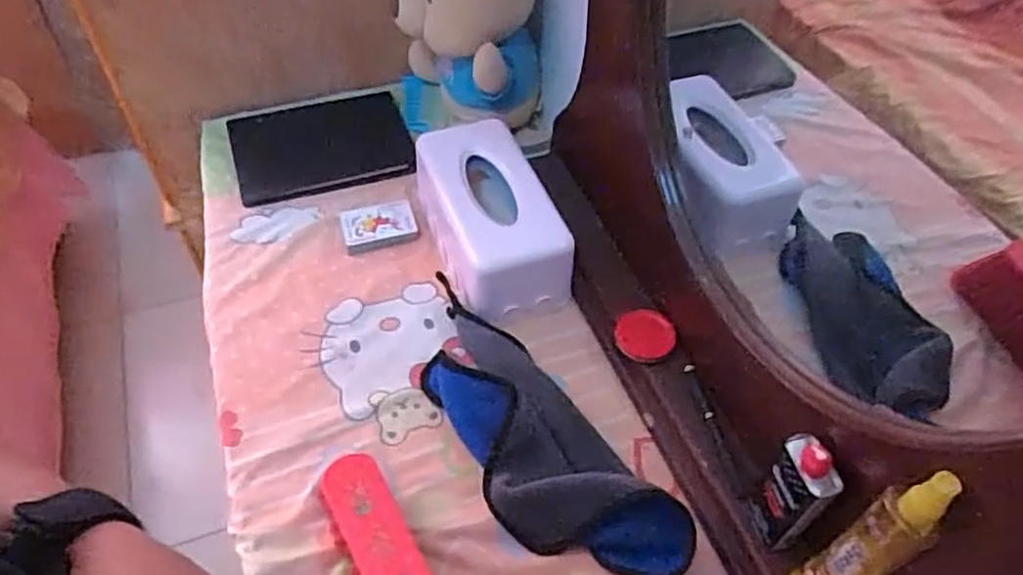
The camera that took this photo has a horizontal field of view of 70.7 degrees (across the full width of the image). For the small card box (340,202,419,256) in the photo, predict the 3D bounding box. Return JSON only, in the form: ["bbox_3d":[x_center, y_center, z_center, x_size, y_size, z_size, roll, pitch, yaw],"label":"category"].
[{"bbox_3d":[-0.169,-0.080,0.917,0.090,0.019,0.069,-12,52,-12],"label":"small card box"}]

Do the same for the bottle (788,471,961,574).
[{"bbox_3d":[0.263,0.205,0.542,0.042,0.232,0.048,-28,57,-23],"label":"bottle"}]

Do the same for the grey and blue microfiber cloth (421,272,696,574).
[{"bbox_3d":[0.006,0.143,0.708,0.127,0.058,0.376,-30,58,-24],"label":"grey and blue microfiber cloth"}]

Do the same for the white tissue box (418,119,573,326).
[{"bbox_3d":[-0.028,-0.082,0.883,0.130,0.101,0.248,-17,53,-15],"label":"white tissue box"}]

